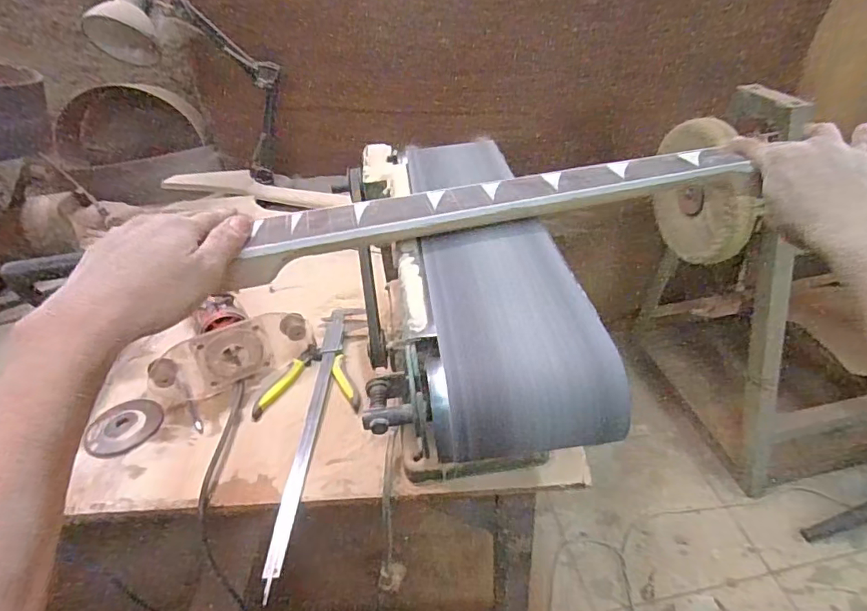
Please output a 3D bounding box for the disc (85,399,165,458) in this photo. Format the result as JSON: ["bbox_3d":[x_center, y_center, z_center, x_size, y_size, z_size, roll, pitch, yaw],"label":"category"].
[{"bbox_3d":[-0.379,0.148,0.636,0.080,0.009,0.086,-4,37,3],"label":"disc"}]

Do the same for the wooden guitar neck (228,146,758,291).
[{"bbox_3d":[0.055,-0.082,0.422,0.423,0.025,0.060,-12,37,-7],"label":"wooden guitar neck"}]

